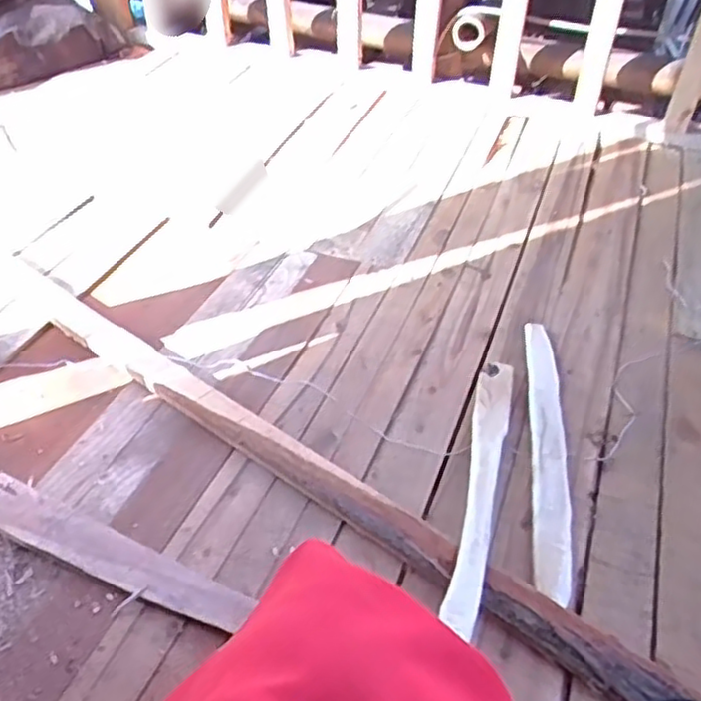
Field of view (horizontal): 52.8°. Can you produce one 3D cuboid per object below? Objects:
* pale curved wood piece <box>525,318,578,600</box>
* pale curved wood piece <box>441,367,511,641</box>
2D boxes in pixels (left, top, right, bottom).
[{"bbox_3d":[0.262,0.119,0.930,0.048,0.019,0.467,6,41,6],"label":"pale curved wood piece"},{"bbox_3d":[0.164,0.153,0.866,0.046,0.048,0.448,10,42,10],"label":"pale curved wood piece"}]

